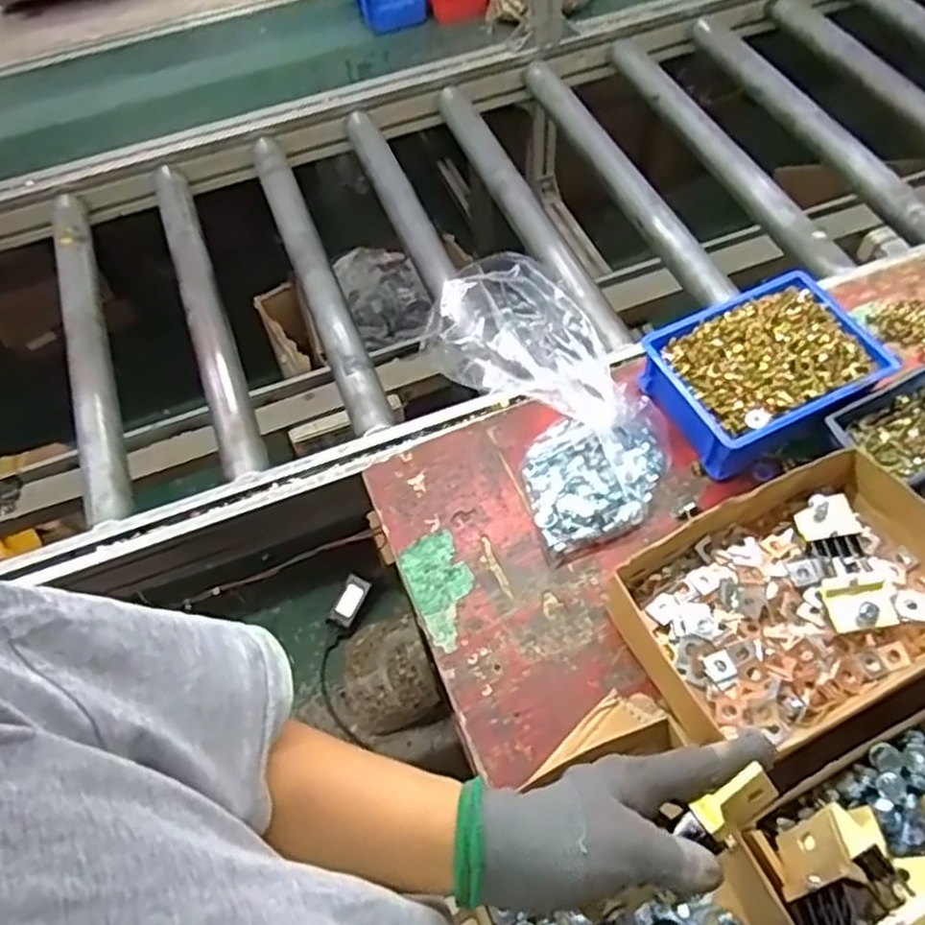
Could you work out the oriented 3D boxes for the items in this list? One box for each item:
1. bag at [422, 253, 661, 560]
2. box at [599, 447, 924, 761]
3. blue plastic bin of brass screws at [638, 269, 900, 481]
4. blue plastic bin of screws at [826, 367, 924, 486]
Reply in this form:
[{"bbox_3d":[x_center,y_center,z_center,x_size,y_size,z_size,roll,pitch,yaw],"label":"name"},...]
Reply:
[{"bbox_3d":[0.085,-0.070,0.736,0.171,0.084,0.306,-23,58,-10],"label":"bag"},{"bbox_3d":[0.281,0.114,0.619,0.277,0.056,0.186,-24,59,-11],"label":"box"},{"bbox_3d":[0.294,-0.088,0.737,0.196,0.066,0.149,-25,59,-11],"label":"blue plastic bin of brass screws"},{"bbox_3d":[0.427,-0.027,0.701,0.147,0.048,0.093,-27,59,-12],"label":"blue plastic bin of screws"}]

